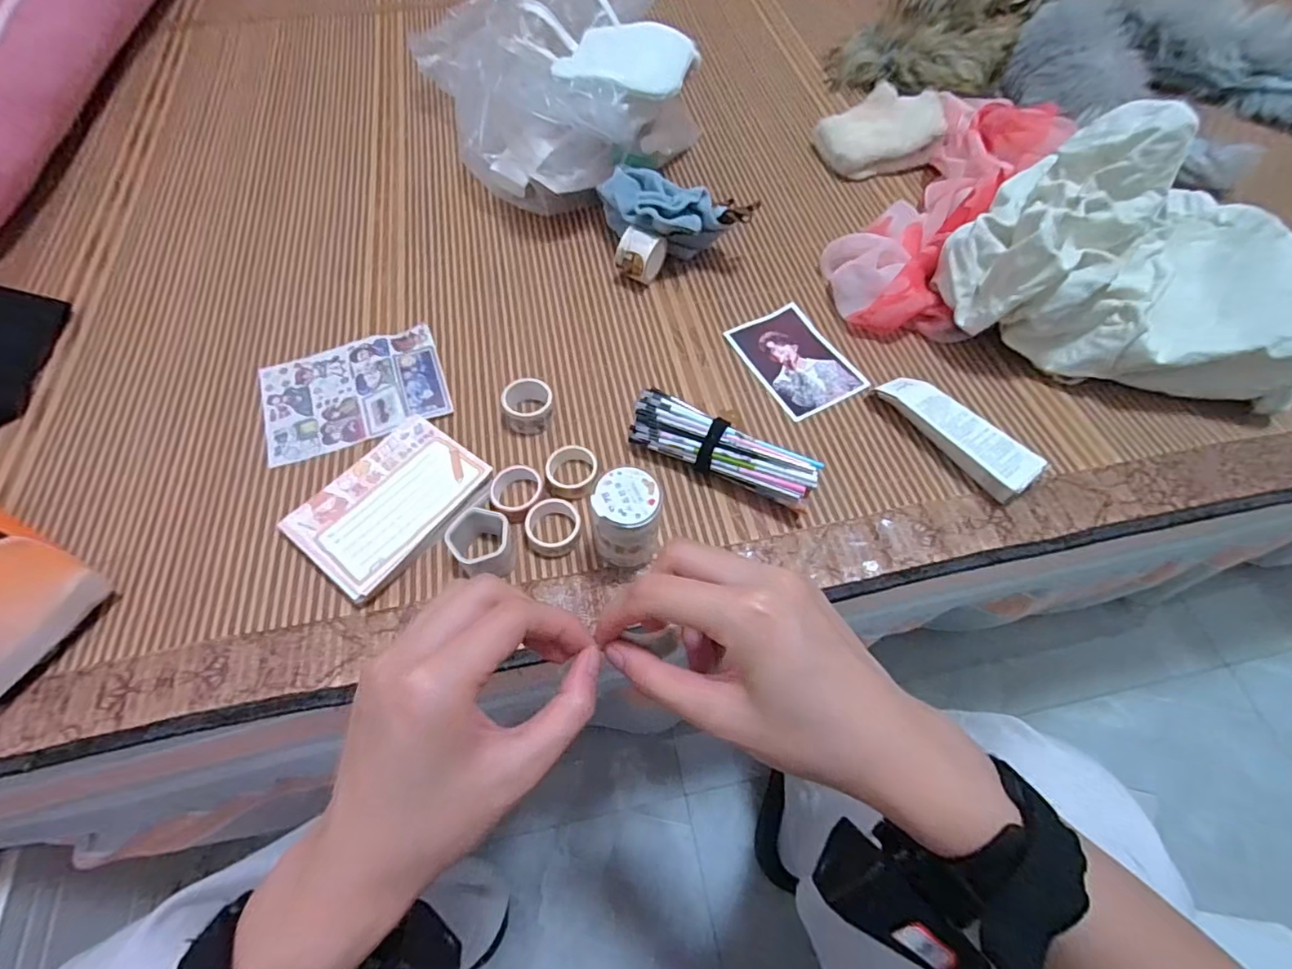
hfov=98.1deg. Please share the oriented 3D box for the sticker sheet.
[{"bbox_3d":[-0.232,-0.076,0.445,0.134,0.011,0.101,-19,63,-10],"label":"sticker sheet"}]

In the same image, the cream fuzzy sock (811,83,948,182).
[{"bbox_3d":[0.248,-0.375,0.599,0.127,0.047,0.102,-8,62,-6],"label":"cream fuzzy sock"}]

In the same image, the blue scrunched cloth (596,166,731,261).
[{"bbox_3d":[0.009,-0.236,0.507,0.121,0.061,0.057,25,64,10],"label":"blue scrunched cloth"}]

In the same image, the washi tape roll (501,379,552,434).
[{"bbox_3d":[-0.090,-0.058,0.428,0.036,0.025,0.037,0,61,0],"label":"washi tape roll"}]

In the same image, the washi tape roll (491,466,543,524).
[{"bbox_3d":[-0.091,0.005,0.394,0.039,0.019,0.040,0,61,0],"label":"washi tape roll"}]

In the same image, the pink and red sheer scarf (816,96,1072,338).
[{"bbox_3d":[0.280,-0.261,0.525,0.131,0.058,0.332,30,65,13],"label":"pink and red sheer scarf"}]

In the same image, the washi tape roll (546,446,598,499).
[{"bbox_3d":[-0.054,-0.008,0.402,0.037,0.018,0.038,0,61,0],"label":"washi tape roll"}]

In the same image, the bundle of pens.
[{"bbox_3d":[0.052,-0.023,0.393,0.133,0.035,0.032,26,64,13],"label":"bundle of pens"}]

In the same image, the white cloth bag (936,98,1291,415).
[{"bbox_3d":[0.404,-0.165,0.425,0.327,0.145,0.169,4,59,4],"label":"white cloth bag"}]

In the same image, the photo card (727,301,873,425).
[{"bbox_3d":[0.123,-0.104,0.466,0.074,0.004,0.106,-25,63,-13],"label":"photo card"}]

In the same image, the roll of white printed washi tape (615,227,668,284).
[{"bbox_3d":[-0.005,-0.202,0.500,0.032,0.042,0.042,28,65,14],"label":"roll of white printed washi tape"}]

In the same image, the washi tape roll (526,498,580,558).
[{"bbox_3d":[-0.063,0.029,0.380,0.035,0.014,0.036,0,61,0],"label":"washi tape roll"}]

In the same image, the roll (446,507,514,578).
[{"bbox_3d":[-0.106,0.038,0.363,0.038,0.032,0.044,-19,63,-10],"label":"roll"}]

